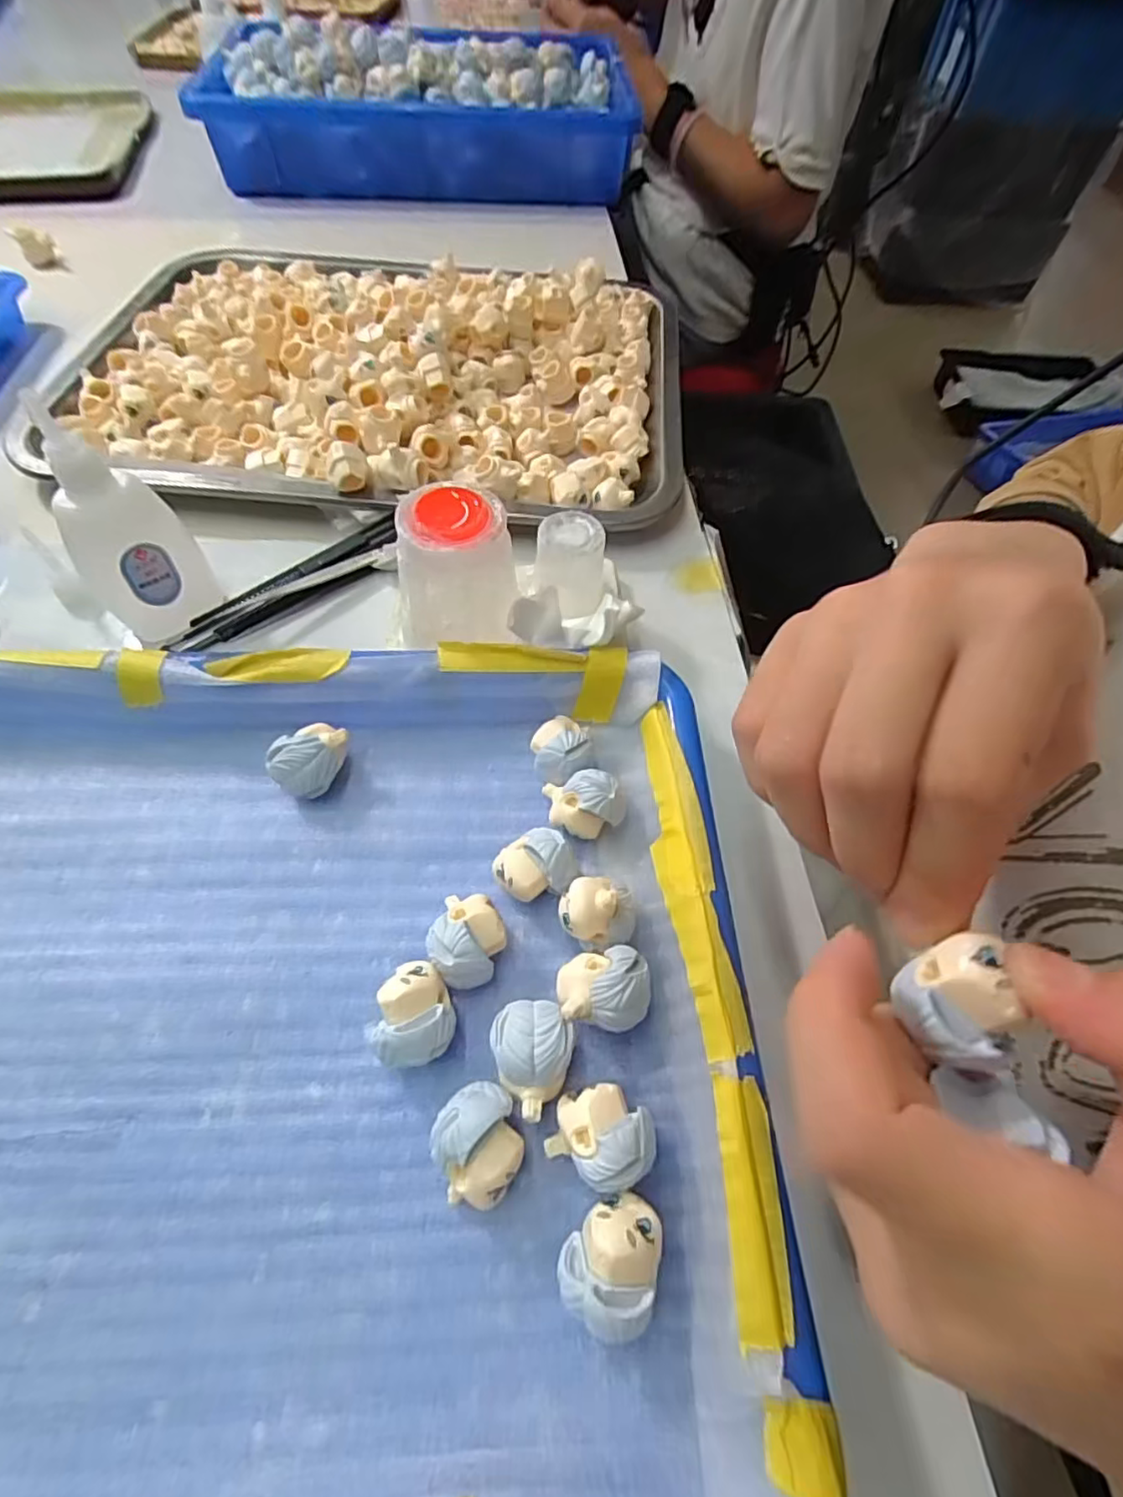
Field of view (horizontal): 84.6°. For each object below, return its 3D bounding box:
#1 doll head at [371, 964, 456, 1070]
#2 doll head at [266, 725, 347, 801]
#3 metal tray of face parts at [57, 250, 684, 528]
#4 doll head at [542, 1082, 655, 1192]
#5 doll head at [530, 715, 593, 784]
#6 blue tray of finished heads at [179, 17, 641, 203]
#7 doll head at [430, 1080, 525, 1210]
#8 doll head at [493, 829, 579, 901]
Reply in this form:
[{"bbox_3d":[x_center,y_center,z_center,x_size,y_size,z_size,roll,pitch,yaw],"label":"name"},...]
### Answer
[{"bbox_3d":[-0.042,0.080,0.185,0.022,0.022,0.028,2,59,-2],"label":"doll head"},{"bbox_3d":[-0.093,0.005,0.230,0.022,0.022,0.027,20,60,9],"label":"doll head"},{"bbox_3d":[-0.102,-0.231,0.367,0.339,0.042,0.251,5,59,-1],"label":"metal tray of face parts"},{"bbox_3d":[0.011,0.107,0.171,0.026,0.023,0.023,33,61,16],"label":"doll head"},{"bbox_3d":[-0.001,0.002,0.236,0.021,0.023,0.024,-5,59,-7],"label":"doll head"},{"bbox_3d":[-0.125,-0.577,0.557,0.362,0.081,0.207,-5,59,-6],"label":"blue tray of finished heads"},{"bbox_3d":[-0.023,0.108,0.168,0.022,0.024,0.027,-15,60,-13],"label":"doll head"},{"bbox_3d":[-0.010,0.042,0.210,0.025,0.023,0.022,-30,65,-20],"label":"doll head"}]

